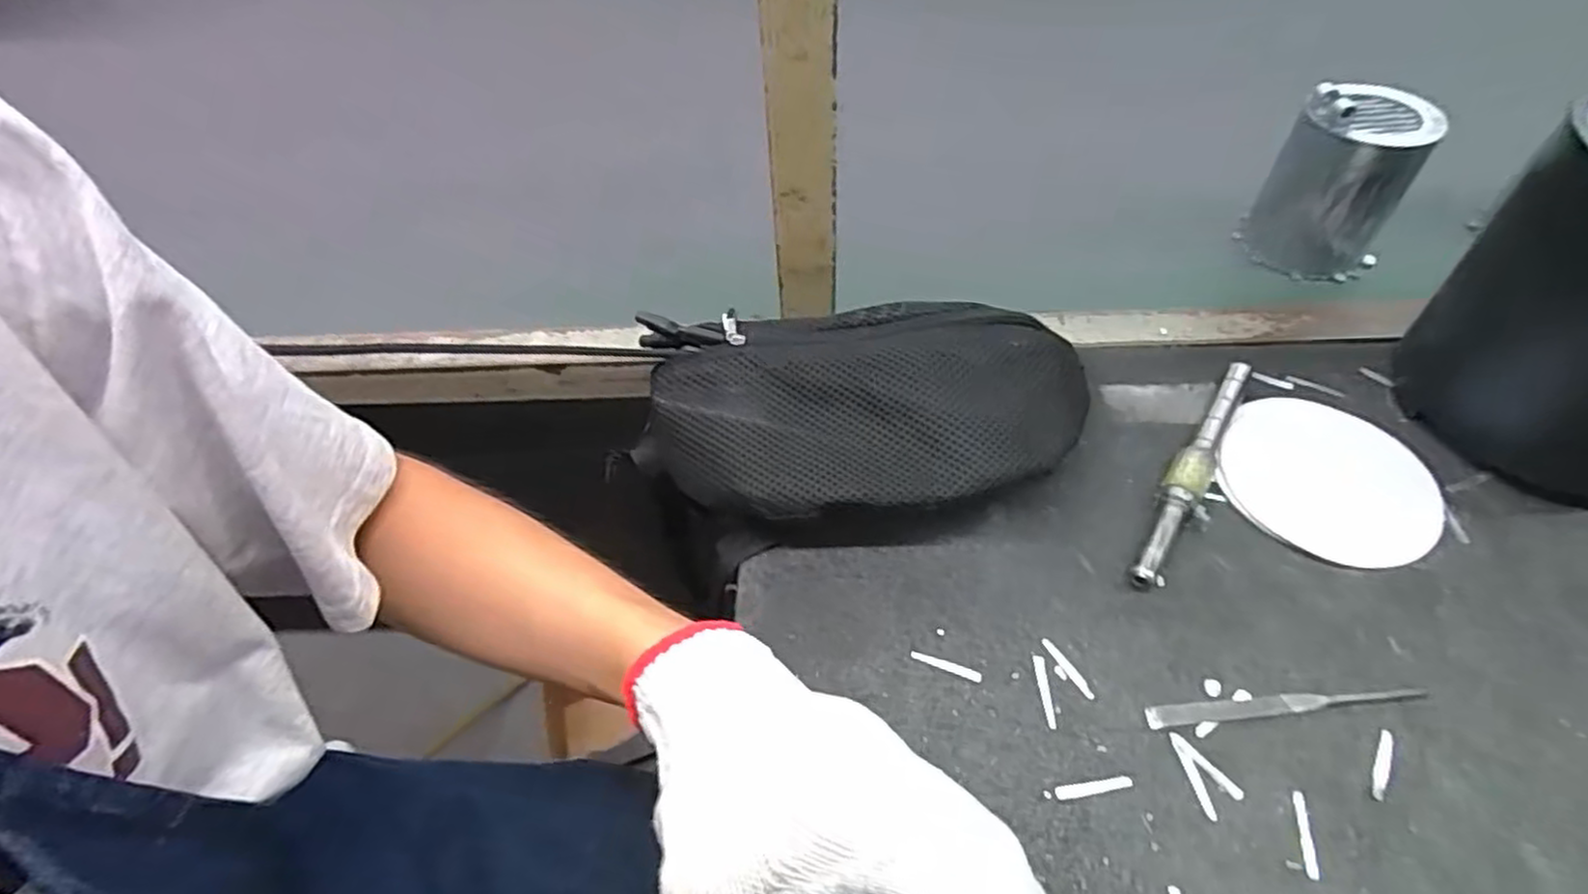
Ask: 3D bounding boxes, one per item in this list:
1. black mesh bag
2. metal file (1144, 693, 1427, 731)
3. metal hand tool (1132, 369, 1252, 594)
[{"bbox_3d":[0.033,-0.013,0.434,0.264,0.080,0.126,1,52,5],"label":"black mesh bag"},{"bbox_3d":[0.243,0.127,0.359,0.135,0.004,0.011,-6,51,-2],"label":"metal file"},{"bbox_3d":[0.244,0.011,0.442,0.022,0.021,0.183,29,58,23],"label":"metal hand tool"}]

